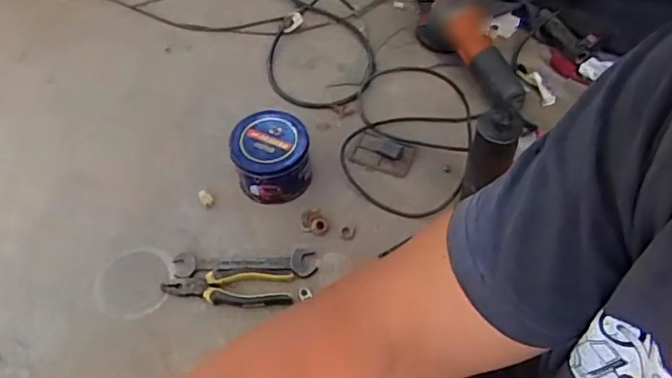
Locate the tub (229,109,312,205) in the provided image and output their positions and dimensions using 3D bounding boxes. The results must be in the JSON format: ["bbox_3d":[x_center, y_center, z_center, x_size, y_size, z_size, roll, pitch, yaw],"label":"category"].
[{"bbox_3d":[-0.105,-0.055,0.940,0.121,0.104,0.120,0,56,1],"label":"tub"}]

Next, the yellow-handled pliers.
[{"bbox_3d":[-0.161,0.144,0.864,0.192,0.013,0.061,1,56,1],"label":"yellow-handled pliers"}]

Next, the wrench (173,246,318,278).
[{"bbox_3d":[-0.140,0.112,0.886,0.214,0.015,0.045,-1,56,0],"label":"wrench"}]

